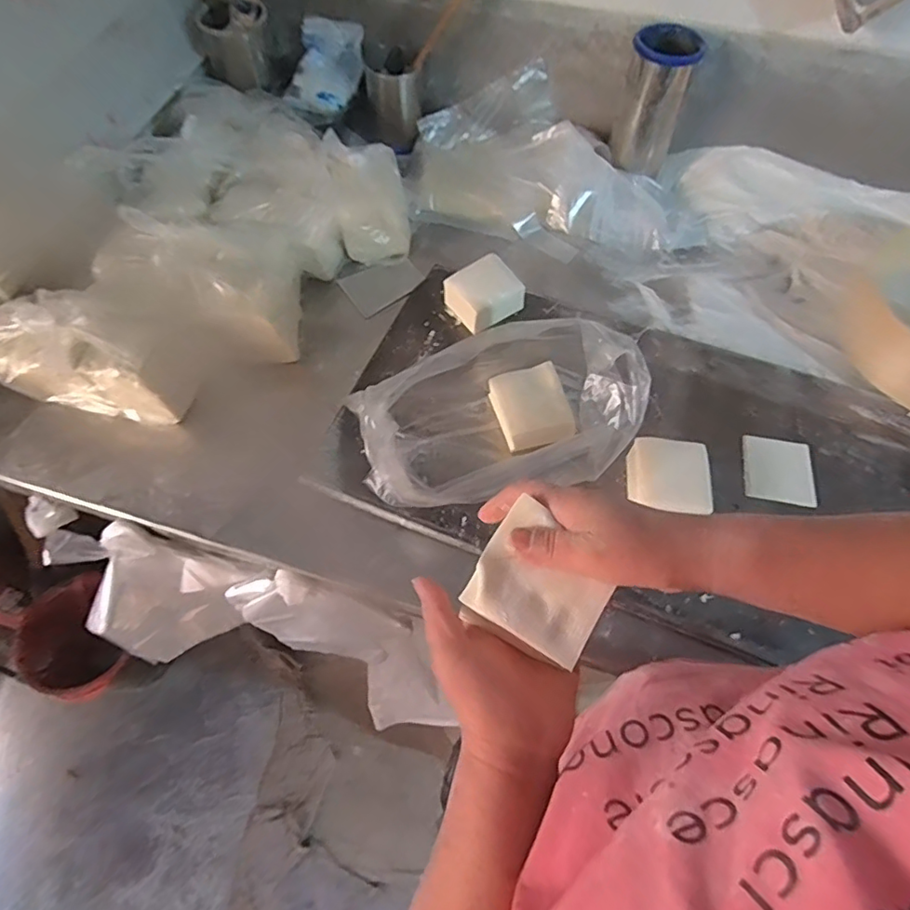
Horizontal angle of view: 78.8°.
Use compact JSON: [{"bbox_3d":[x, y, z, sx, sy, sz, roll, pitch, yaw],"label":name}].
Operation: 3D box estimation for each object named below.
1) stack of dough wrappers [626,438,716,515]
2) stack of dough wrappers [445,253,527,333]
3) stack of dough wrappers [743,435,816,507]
[{"bbox_3d":[0.223,0.027,0.587,0.083,0.050,0.076,8,63,4],"label":"stack of dough wrappers"},{"bbox_3d":[0.041,-0.209,0.717,0.087,0.049,0.072,-31,67,-15],"label":"stack of dough wrappers"},{"bbox_3d":[0.365,0.017,0.621,0.074,0.004,0.083,11,63,5],"label":"stack of dough wrappers"}]

